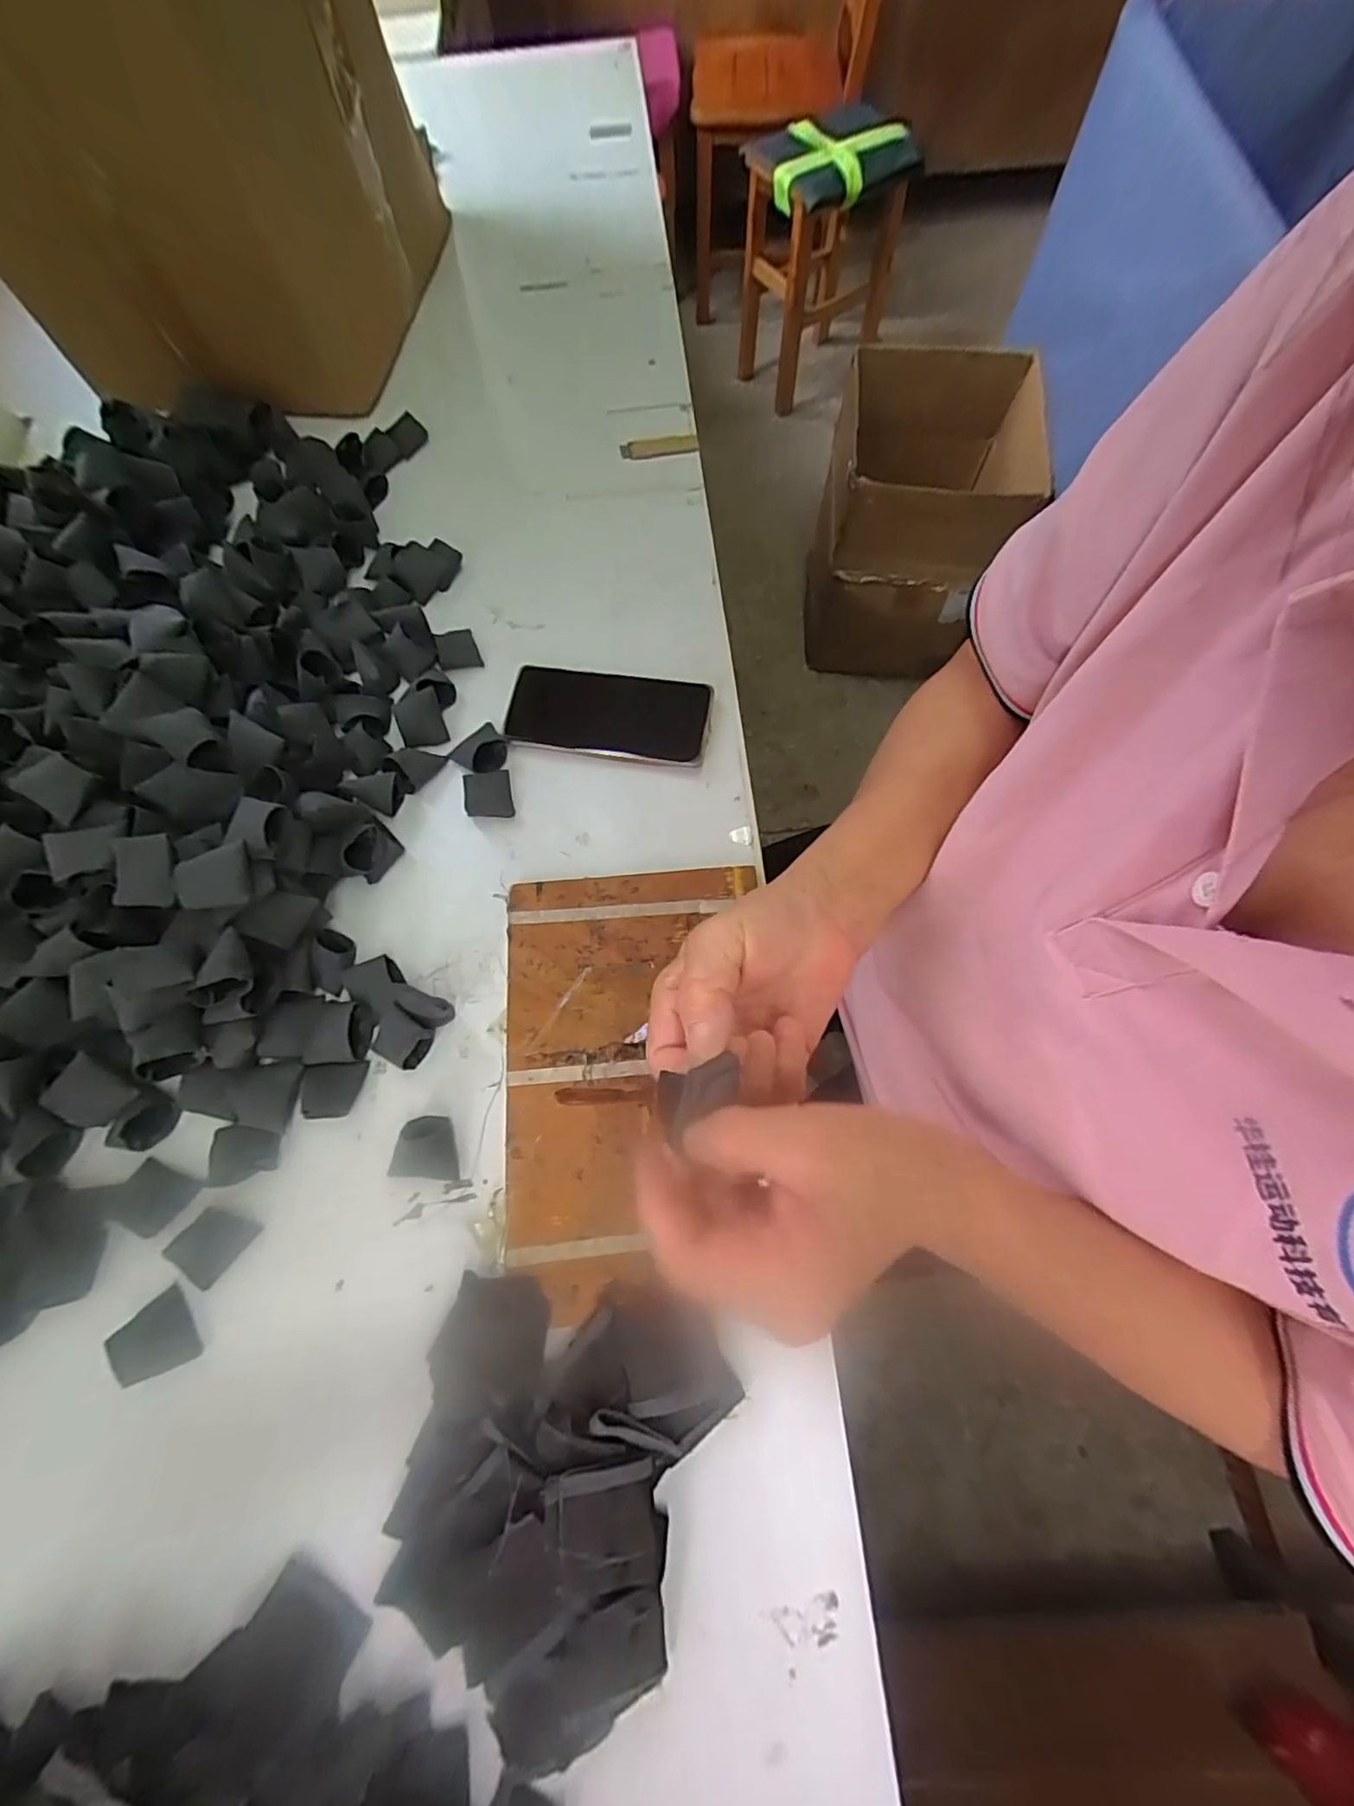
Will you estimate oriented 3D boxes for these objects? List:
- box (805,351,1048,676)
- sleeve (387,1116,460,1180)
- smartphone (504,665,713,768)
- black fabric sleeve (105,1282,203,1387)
[{"bbox_3d":[0.481,-0.763,1.250,0.374,0.457,0.410,7,71,5],"label":"box"},{"bbox_3d":[-0.158,0.154,0.379,0.039,0.012,0.036,3,71,2],"label":"sleeve"},{"bbox_3d":[-0.054,-0.152,0.481,0.156,0.015,0.078,8,72,4],"label":"smartphone"},{"bbox_3d":[-0.306,0.253,0.350,0.033,0.022,0.040,-22,72,-6],"label":"black fabric sleeve"}]

